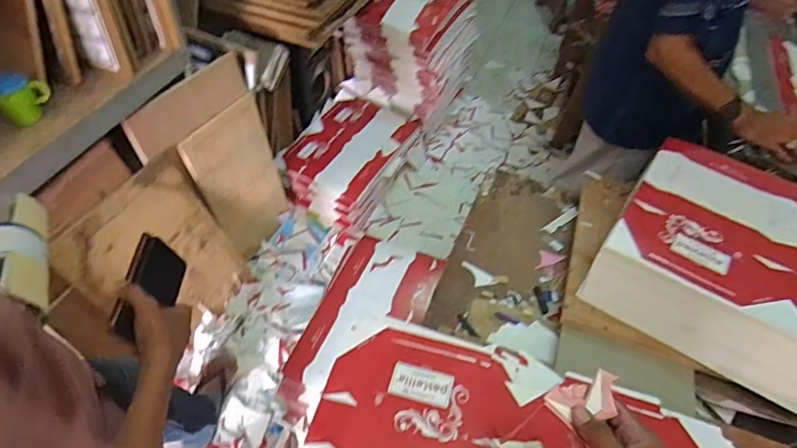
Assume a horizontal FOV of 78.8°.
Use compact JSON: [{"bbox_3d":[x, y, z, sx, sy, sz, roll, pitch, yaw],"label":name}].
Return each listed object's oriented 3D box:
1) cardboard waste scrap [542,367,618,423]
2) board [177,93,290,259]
[{"bbox_3d":[0.182,0.170,0.477,0.069,0.009,0.037,-19,51,7],"label":"cardboard waste scrap"},{"bbox_3d":[-0.527,-0.140,1.668,0.015,0.516,0.325,15,48,22],"label":"board"}]

